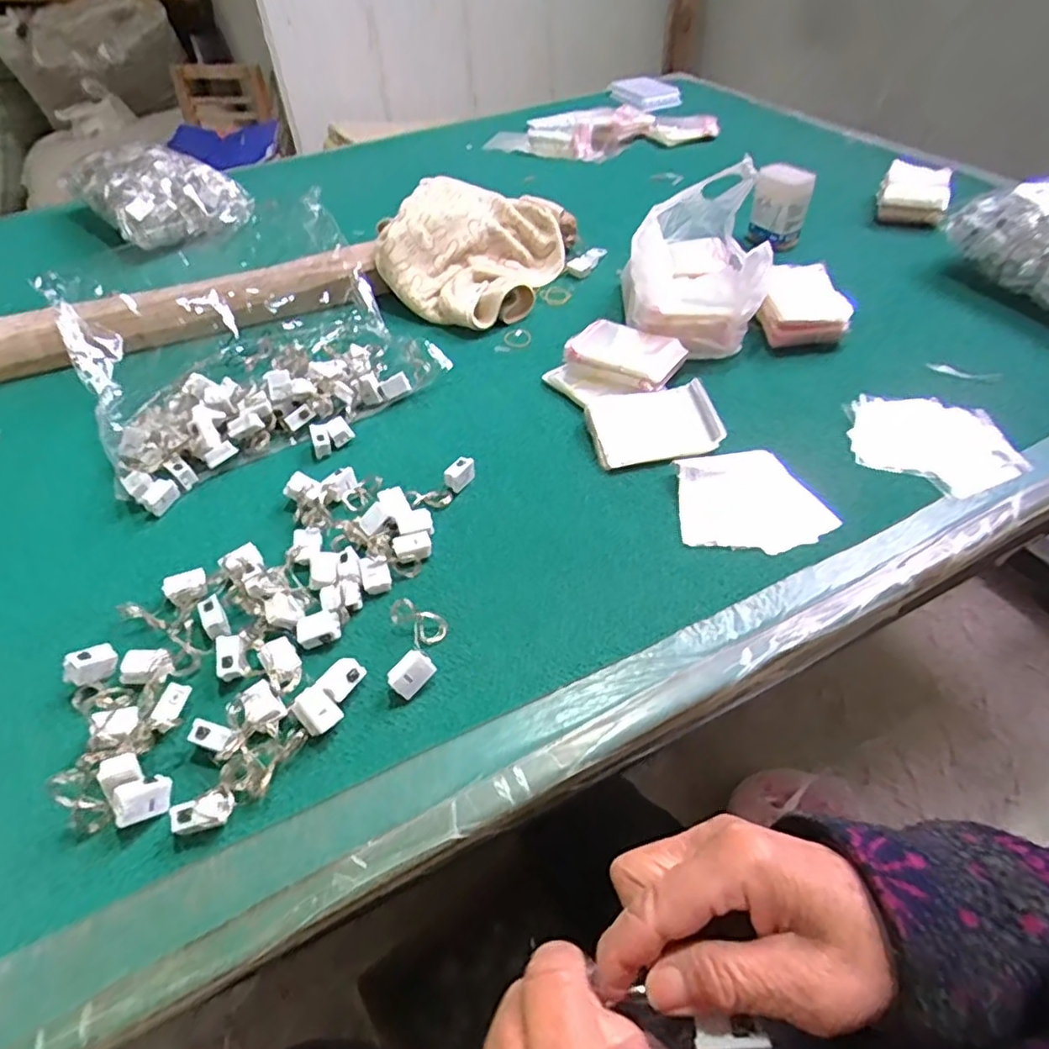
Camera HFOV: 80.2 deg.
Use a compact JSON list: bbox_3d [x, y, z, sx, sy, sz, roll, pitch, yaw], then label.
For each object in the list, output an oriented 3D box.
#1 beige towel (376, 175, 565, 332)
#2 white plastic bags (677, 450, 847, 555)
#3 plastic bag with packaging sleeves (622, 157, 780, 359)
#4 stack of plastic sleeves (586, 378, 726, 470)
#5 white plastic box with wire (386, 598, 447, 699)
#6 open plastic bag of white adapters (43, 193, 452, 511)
[{"bbox_3d":[-0.061,-0.338,0.751,0.199,0.088,0.230,20,50,19],"label":"beige towel"},{"bbox_3d":[0.185,-0.021,0.503,0.117,0.016,0.093,2,47,3],"label":"white plastic bags"},{"bbox_3d":[0.178,-0.282,0.656,0.129,0.147,0.175,2,47,4],"label":"plastic bag with packaging sleeves"},{"bbox_3d":[0.115,-0.089,0.559,0.109,0.011,0.078,-10,61,3],"label":"stack of plastic sleeves"},{"bbox_3d":[-0.071,0.081,0.415,0.036,0.022,0.067,-6,47,-3],"label":"white plastic box with wire"},{"bbox_3d":[-0.302,-0.214,0.653,0.310,0.085,0.397,-26,51,-21],"label":"open plastic bag of white adapters"}]

